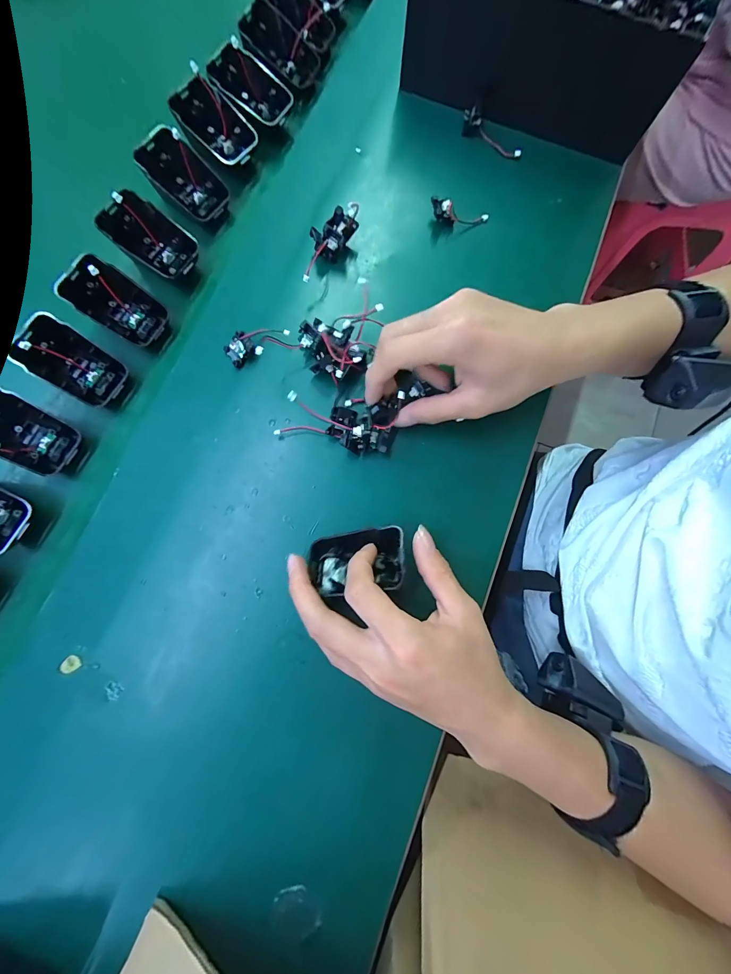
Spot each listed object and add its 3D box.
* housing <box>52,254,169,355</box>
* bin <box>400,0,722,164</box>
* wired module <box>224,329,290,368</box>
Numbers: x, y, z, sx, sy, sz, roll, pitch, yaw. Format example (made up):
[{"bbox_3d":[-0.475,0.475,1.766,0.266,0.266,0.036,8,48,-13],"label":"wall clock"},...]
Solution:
[{"bbox_3d":[-0.197,-0.146,0.286,0.076,0.015,0.043,32,87,-29],"label":"housing"},{"bbox_3d":[0.177,-0.450,0.316,0.239,0.093,0.236,17,79,3],"label":"bin"},{"bbox_3d":[-0.089,-0.119,0.289,0.051,0.013,0.021,-32,81,-6],"label":"wired module"}]

